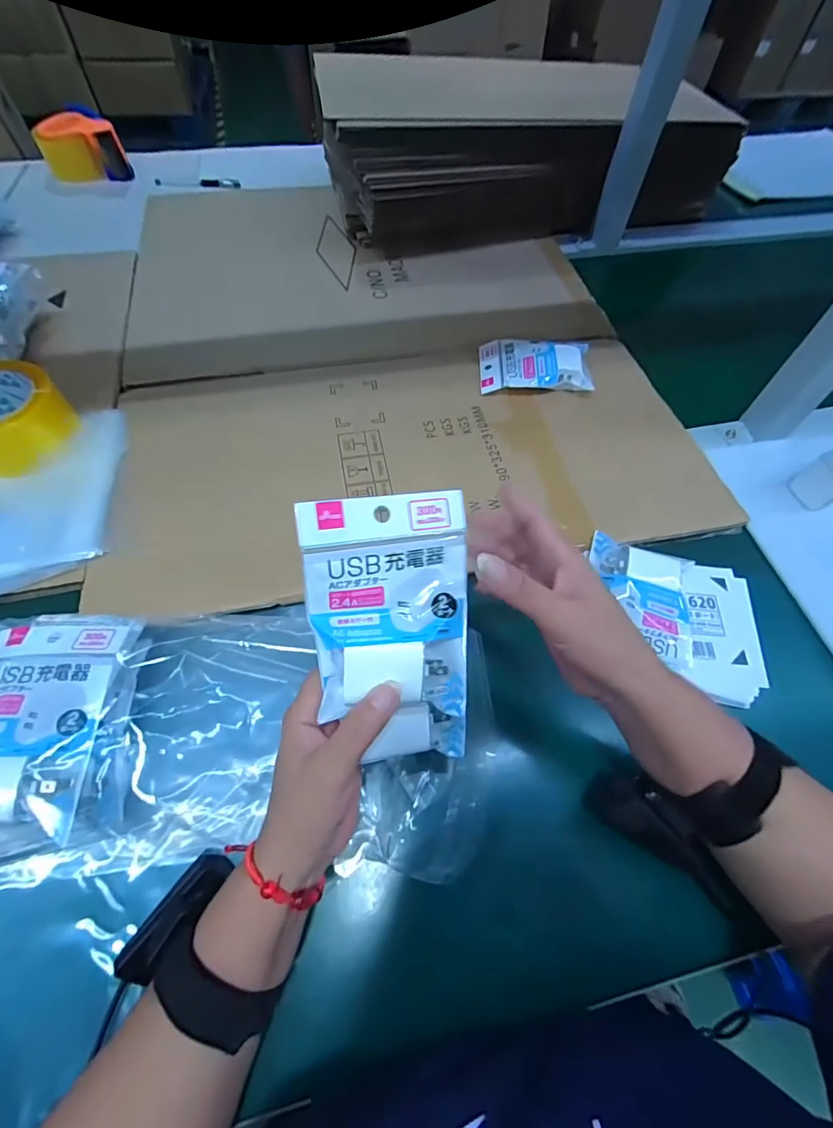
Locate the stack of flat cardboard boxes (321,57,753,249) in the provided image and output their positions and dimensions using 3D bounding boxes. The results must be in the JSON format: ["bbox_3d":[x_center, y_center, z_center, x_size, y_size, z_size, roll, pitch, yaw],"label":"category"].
[{"bbox_3d":[0.180,-0.619,0.713,0.597,0.182,0.155,-15,61,-10],"label":"stack of flat cardboard boxes"}]

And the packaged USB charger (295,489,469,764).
[{"bbox_3d":[-0.013,0.043,0.274,0.094,0.028,0.164,-7,98,-17],"label":"packaged USB charger"}]

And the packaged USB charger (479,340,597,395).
[{"bbox_3d":[0.146,-0.249,0.571,0.132,0.032,0.085,1,59,-1],"label":"packaged USB charger"}]

